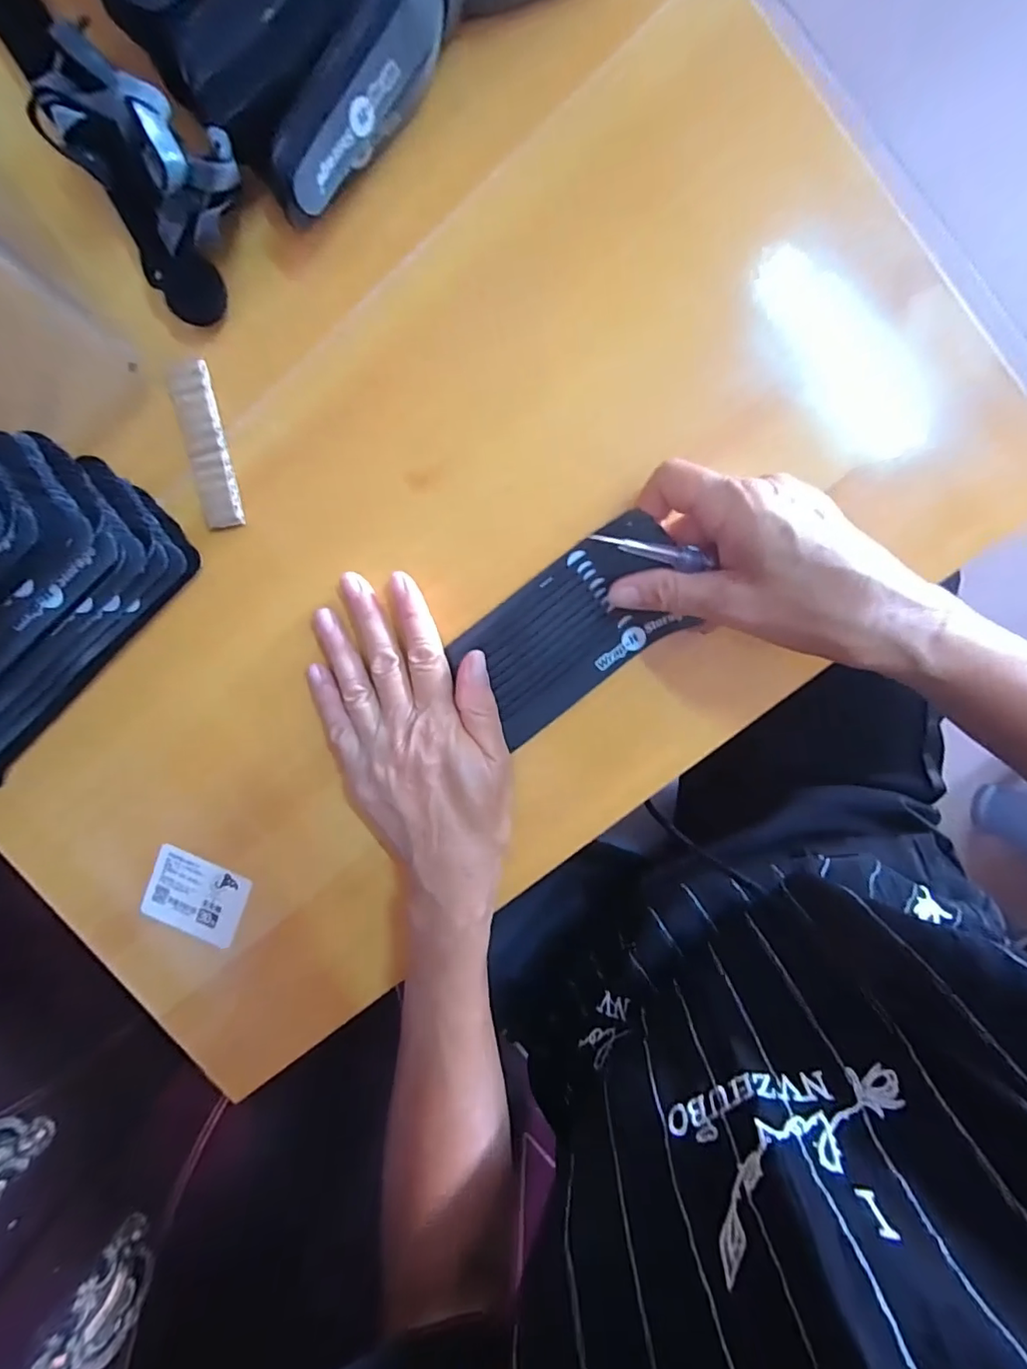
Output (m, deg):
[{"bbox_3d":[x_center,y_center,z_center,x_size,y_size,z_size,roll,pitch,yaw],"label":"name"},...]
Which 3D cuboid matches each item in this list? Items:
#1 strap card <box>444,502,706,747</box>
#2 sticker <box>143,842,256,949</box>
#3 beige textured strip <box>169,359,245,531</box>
[{"bbox_3d":[0.032,-0.029,0.289,0.119,0.018,0.067,-35,96,8],"label":"strap card"},{"bbox_3d":[-0.194,0.131,0.336,0.058,0.005,0.050,24,97,-4],"label":"sticker"},{"bbox_3d":[-0.164,-0.126,0.289,0.022,0.006,0.083,-8,97,4],"label":"beige textured strip"}]

